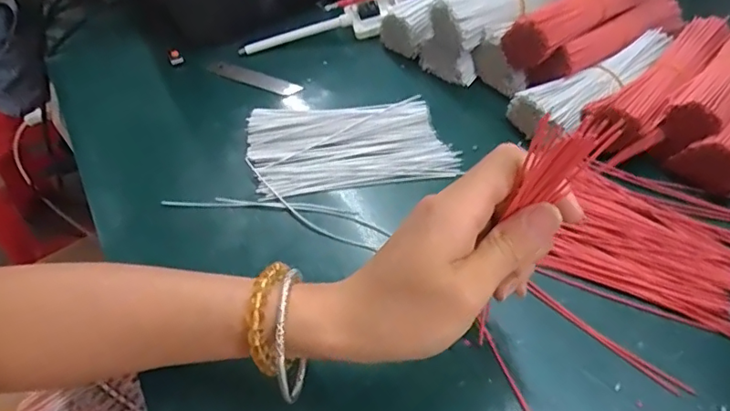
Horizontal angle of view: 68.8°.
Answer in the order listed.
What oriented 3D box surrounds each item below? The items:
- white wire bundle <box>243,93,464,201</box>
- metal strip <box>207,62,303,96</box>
[{"bbox_3d":[-0.014,-0.052,0.417,0.154,0.018,0.093,-8,46,0],"label":"white wire bundle"},{"bbox_3d":[-0.104,-0.117,0.491,0.094,0.006,0.020,19,45,14],"label":"metal strip"}]

